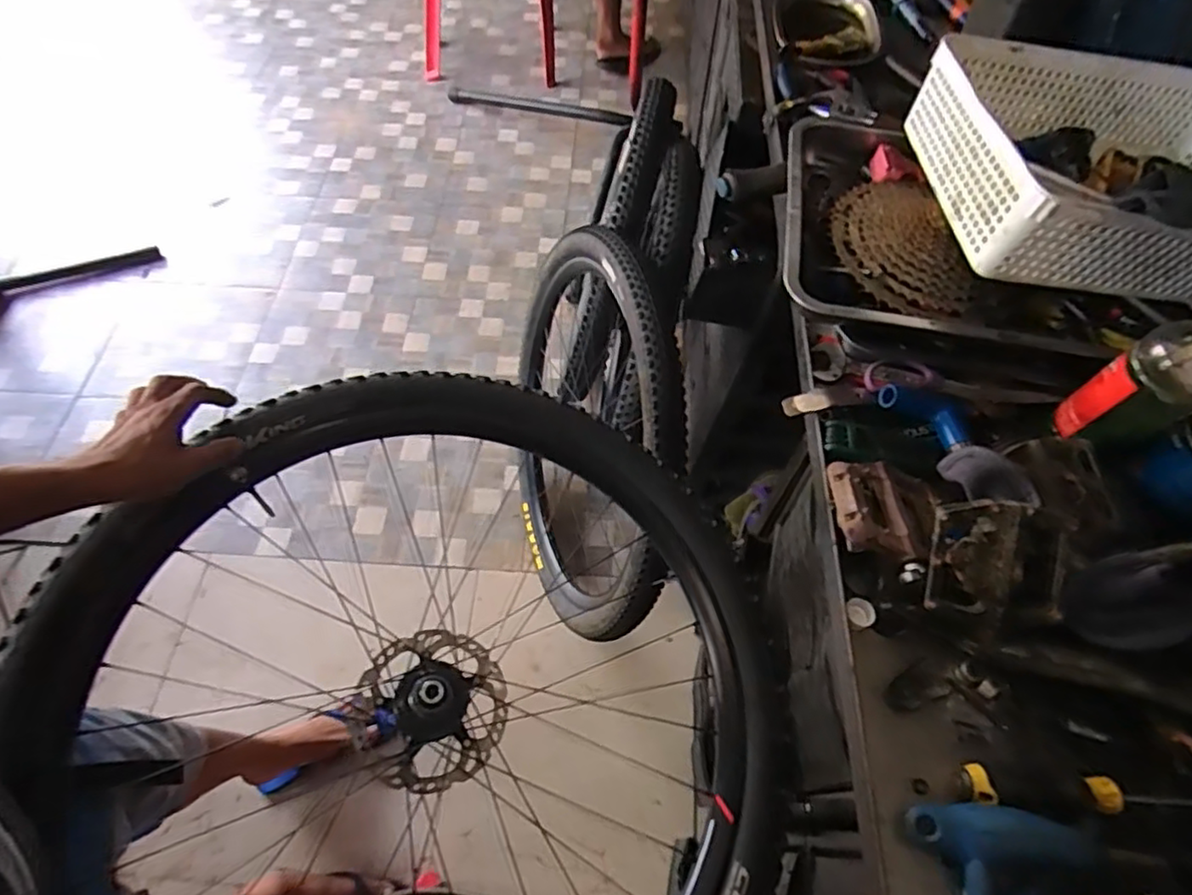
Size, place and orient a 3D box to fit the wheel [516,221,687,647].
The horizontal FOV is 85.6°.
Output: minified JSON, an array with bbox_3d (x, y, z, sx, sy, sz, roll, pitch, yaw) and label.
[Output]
[{"bbox_3d":[-0.036,-0.011,1.152,0.144,0.672,0.666,-3,61,-23],"label":"wheel"}]

